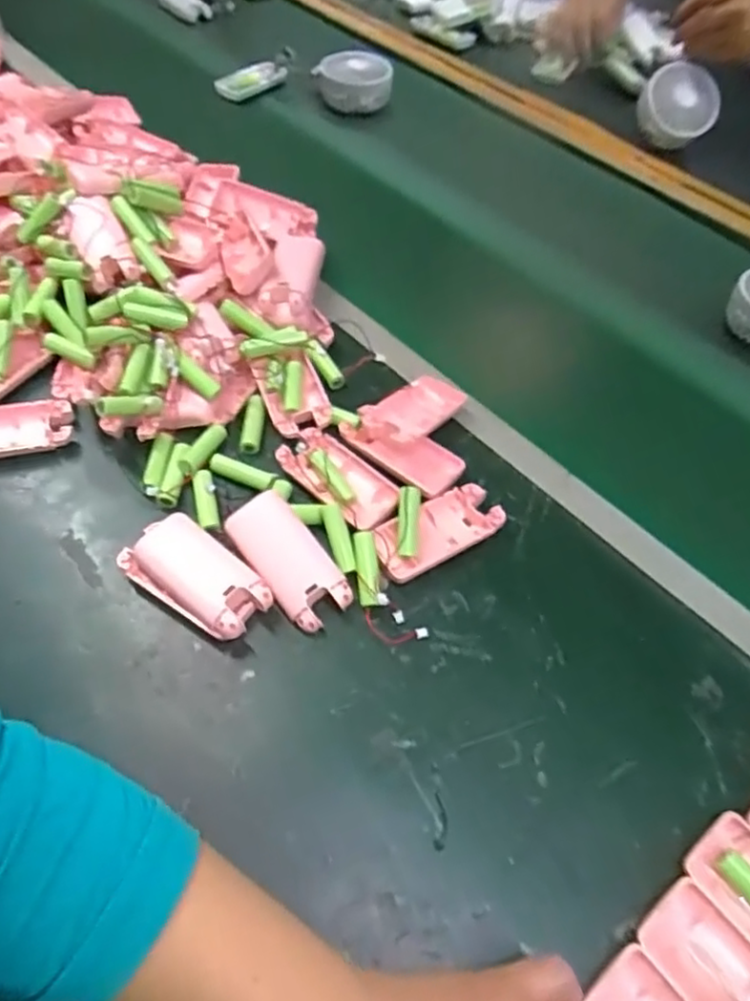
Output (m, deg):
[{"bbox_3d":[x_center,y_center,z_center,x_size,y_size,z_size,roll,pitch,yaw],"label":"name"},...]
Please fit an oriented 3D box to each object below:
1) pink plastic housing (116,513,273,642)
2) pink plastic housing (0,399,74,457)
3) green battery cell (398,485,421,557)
[{"bbox_3d":[-0.116,0.050,0.443,0.100,0.029,0.051,33,61,18],"label":"pink plastic housing"},{"bbox_3d":[-0.281,-0.052,0.512,0.095,0.014,0.048,-11,57,-10],"label":"pink plastic housing"},{"bbox_3d":[0.024,0.016,0.468,0.015,0.014,0.051,3,69,0],"label":"green battery cell"}]

